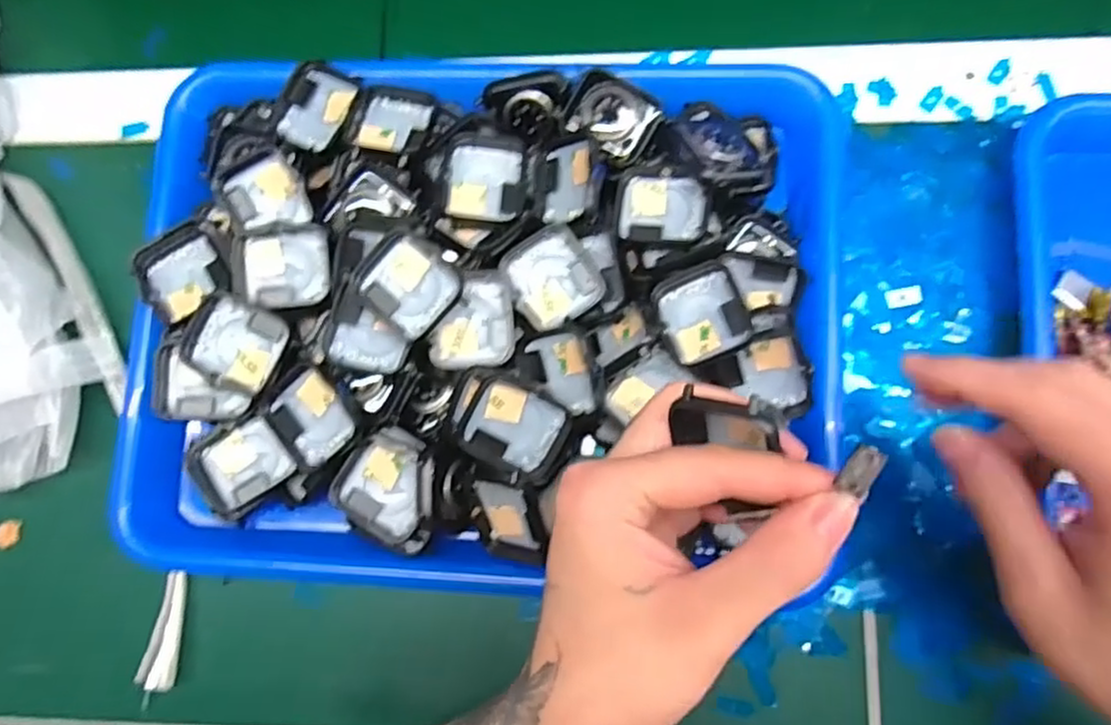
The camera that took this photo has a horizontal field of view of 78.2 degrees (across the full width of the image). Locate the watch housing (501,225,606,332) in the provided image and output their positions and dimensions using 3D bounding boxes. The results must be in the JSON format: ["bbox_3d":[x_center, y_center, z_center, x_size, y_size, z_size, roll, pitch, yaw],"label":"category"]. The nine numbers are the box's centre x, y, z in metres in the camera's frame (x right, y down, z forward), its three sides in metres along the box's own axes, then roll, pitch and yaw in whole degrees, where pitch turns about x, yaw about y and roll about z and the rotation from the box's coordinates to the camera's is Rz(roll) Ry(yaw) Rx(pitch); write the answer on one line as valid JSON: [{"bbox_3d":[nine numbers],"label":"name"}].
[{"bbox_3d":[-0.001,-0.038,0.313,0.039,0.015,0.040,-31,81,1],"label":"watch housing"}]

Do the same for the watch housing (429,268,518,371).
[{"bbox_3d":[-0.033,-0.018,0.301,0.033,0.018,0.047,19,82,-5],"label":"watch housing"}]

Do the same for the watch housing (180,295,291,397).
[{"bbox_3d":[-0.139,-0.007,0.302,0.041,0.013,0.036,23,85,8],"label":"watch housing"}]

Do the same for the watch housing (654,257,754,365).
[{"bbox_3d":[0.065,-0.022,0.303,0.035,0.010,0.043,-21,70,15],"label":"watch housing"}]

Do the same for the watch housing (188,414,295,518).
[{"bbox_3d":[-0.142,0.046,0.312,0.044,0.015,0.035,-37,81,0],"label":"watch housing"}]

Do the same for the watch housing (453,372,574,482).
[{"bbox_3d":[-0.017,0.028,0.296,0.047,0.010,0.036,29,92,-8],"label":"watch housing"}]

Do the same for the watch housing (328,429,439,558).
[{"bbox_3d":[-0.072,0.055,0.302,0.046,0.011,0.045,27,86,8],"label":"watch housing"}]

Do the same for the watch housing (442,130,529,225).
[{"bbox_3d":[-0.031,-0.088,0.311,0.036,0.008,0.049,3,83,6],"label":"watch housing"}]

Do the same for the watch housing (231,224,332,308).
[{"bbox_3d":[-0.124,-0.043,0.311,0.042,0.010,0.035,-8,82,4],"label":"watch housing"}]

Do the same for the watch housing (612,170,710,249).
[{"bbox_3d":[0.049,-0.071,0.315,0.041,0.014,0.034,5,83,6],"label":"watch housing"}]

